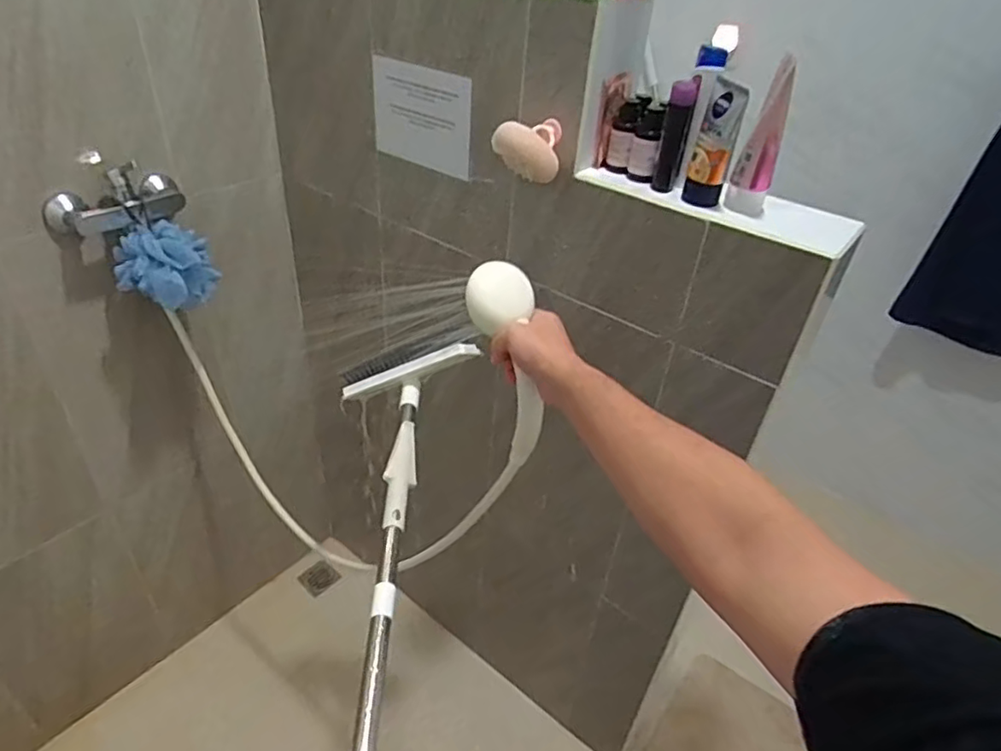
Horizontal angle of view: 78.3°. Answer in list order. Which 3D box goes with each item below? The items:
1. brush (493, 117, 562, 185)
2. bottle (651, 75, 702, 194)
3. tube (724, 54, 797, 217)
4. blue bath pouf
[{"bbox_3d":[0.033,-0.297,0.807,0.089,0.063,0.062,7,34,0],"label":"brush"},{"bbox_3d":[0.220,-0.300,0.768,0.036,0.127,0.038,16,35,13],"label":"bottle"},{"bbox_3d":[0.302,-0.263,0.711,0.048,0.166,0.043,19,35,17],"label":"tube"},{"bbox_3d":[-0.551,-0.178,1.017,0.148,0.112,0.097,-14,39,-28],"label":"blue bath pouf"}]

